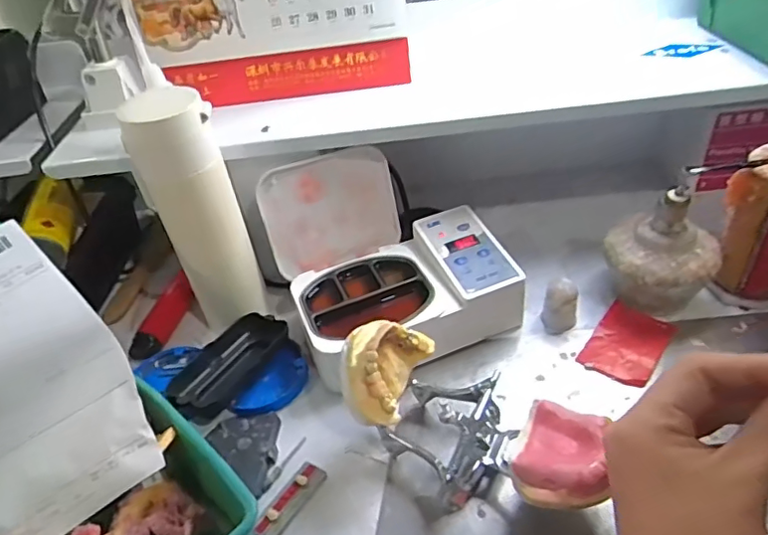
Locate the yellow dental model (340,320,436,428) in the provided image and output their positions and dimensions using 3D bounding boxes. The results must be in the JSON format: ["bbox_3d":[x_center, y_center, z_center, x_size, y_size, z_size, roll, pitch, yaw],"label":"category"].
[{"bbox_3d":[-0.001,0.065,0.390,0.049,0.046,0.077,13,43,23],"label":"yellow dental model"}]

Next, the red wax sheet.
[{"bbox_3d":[0.210,0.064,0.478,0.056,0.012,0.085,24,48,32],"label":"red wax sheet"}]

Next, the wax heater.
[{"bbox_3d":[0.007,-0.008,0.491,0.190,0.133,0.157,-18,41,-14],"label":"wax heater"}]

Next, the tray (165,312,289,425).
[{"bbox_3d":[-0.134,0.083,0.482,0.044,0.022,0.105,21,47,30],"label":"tray"}]

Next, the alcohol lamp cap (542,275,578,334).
[{"bbox_3d":[0.157,0.034,0.495,0.028,0.045,0.026,-4,39,4],"label":"alcohol lamp cap"}]

